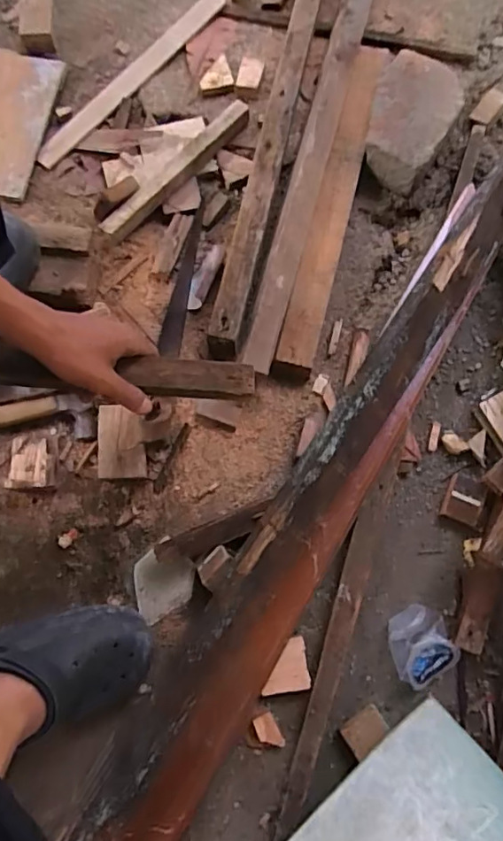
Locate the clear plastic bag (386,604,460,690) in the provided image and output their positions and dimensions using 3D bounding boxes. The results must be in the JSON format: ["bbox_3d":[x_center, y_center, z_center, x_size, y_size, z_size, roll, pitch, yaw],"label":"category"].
[{"bbox_3d":[0.208,0.274,0.662,0.077,0.034,0.090,-12,75,-6],"label":"clear plastic bag"}]

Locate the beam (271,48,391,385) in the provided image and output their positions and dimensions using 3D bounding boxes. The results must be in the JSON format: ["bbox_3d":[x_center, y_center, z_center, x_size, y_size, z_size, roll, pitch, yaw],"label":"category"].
[{"bbox_3d":[0.127,-0.329,0.812,0.052,0.059,0.576,14,75,3],"label":"beam"}]

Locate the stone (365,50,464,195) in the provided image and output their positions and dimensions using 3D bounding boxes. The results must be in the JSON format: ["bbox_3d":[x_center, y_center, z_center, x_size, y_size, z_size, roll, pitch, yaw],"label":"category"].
[{"bbox_3d":[0.249,-0.467,0.847,0.129,0.090,0.225,13,75,3],"label":"stone"}]

